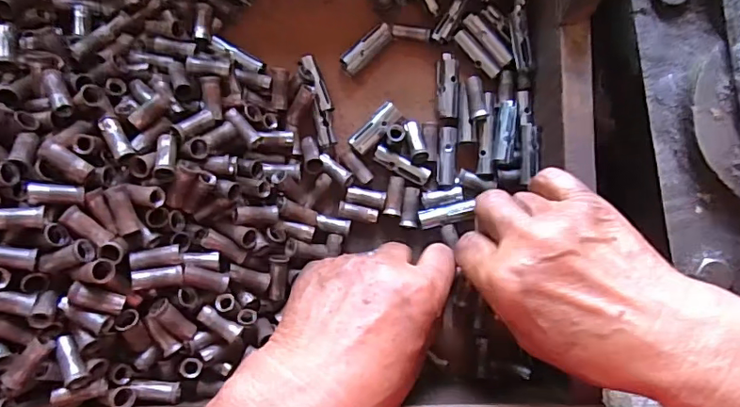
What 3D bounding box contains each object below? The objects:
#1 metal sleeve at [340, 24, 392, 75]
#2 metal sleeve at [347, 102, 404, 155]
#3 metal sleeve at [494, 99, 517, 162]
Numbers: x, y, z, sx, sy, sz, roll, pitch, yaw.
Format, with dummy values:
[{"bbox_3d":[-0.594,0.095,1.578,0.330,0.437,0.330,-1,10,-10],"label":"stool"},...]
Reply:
[{"bbox_3d":[-0.002,-0.099,0.337,0.040,0.008,0.012,-45,85,-2],"label":"metal sleeve"},{"bbox_3d":[0.004,-0.047,0.334,0.037,0.012,0.014,-40,84,-2],"label":"metal sleeve"},{"bbox_3d":[0.083,-0.044,0.325,0.011,0.011,0.037,6,85,3],"label":"metal sleeve"}]

